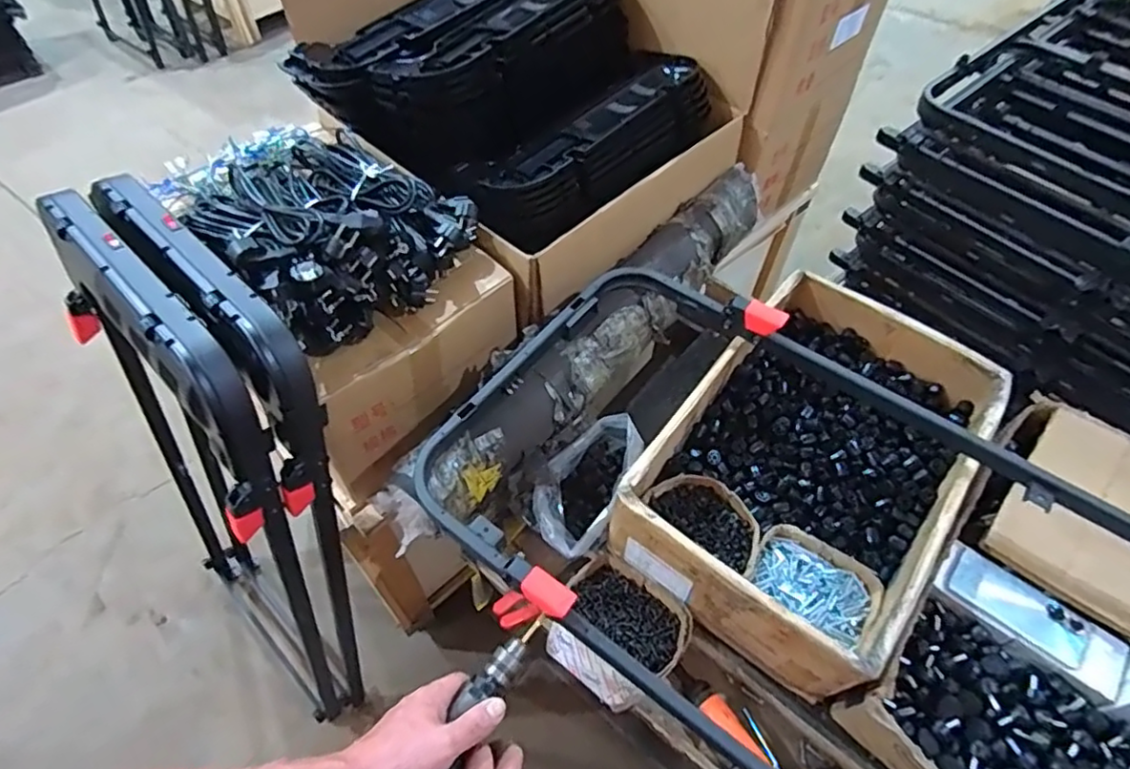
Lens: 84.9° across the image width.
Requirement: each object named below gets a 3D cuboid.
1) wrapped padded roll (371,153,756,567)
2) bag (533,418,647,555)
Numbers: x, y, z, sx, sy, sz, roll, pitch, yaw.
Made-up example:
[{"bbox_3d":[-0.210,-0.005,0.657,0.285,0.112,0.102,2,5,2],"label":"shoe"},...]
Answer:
[{"bbox_3d":[0.075,-0.092,0.965,0.130,0.120,0.869,34,60,22],"label":"wrapped padded roll"},{"bbox_3d":[0.033,0.144,0.911,0.109,0.105,0.218,24,57,16],"label":"bag"}]

